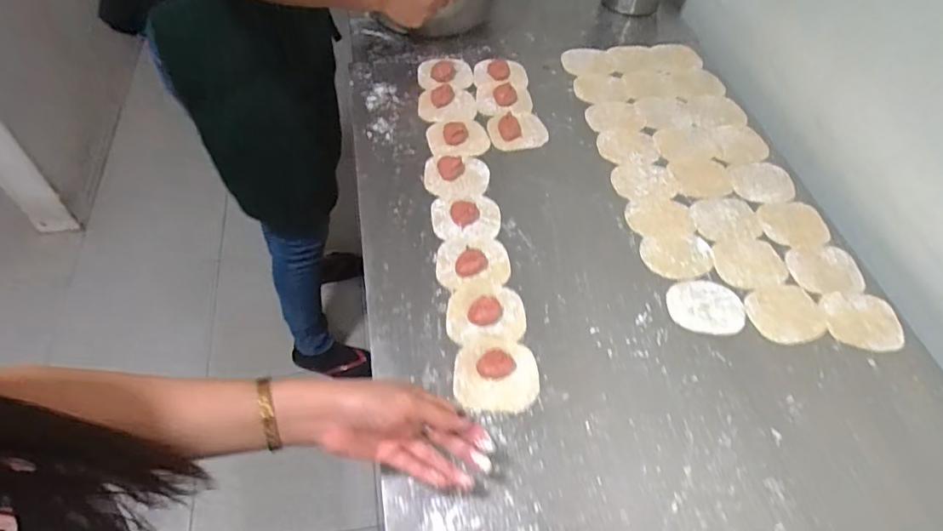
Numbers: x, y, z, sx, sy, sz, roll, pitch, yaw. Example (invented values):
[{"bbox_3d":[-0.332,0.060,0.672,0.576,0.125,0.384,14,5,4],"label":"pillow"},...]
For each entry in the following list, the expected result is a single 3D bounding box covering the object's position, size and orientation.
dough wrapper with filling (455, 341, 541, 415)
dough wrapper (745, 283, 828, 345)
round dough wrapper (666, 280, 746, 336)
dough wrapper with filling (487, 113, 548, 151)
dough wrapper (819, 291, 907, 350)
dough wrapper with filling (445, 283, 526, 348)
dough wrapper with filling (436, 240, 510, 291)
[{"bbox_3d":[0.025,0.110,0.573,0.084,0.026,0.074,0,54,-2],"label":"dough wrapper with filling"},{"bbox_3d":[0.361,0.055,0.645,0.092,0.006,0.075,-18,57,-15],"label":"dough wrapper"},{"bbox_3d":[0.269,0.046,0.644,0.086,0.004,0.071,1,54,-1],"label":"round dough wrapper"},{"bbox_3d":[0.066,-0.195,0.810,0.083,0.021,0.056,-6,55,-6],"label":"dough wrapper with filling"},{"bbox_3d":[0.444,0.063,0.639,0.084,0.005,0.073,6,54,3],"label":"dough wrapper"},{"bbox_3d":[0.016,0.046,0.611,0.084,0.028,0.077,-2,55,-4],"label":"dough wrapper with filling"},{"bbox_3d":[0.001,-0.008,0.659,0.086,0.019,0.068,-7,55,-7],"label":"dough wrapper with filling"}]

